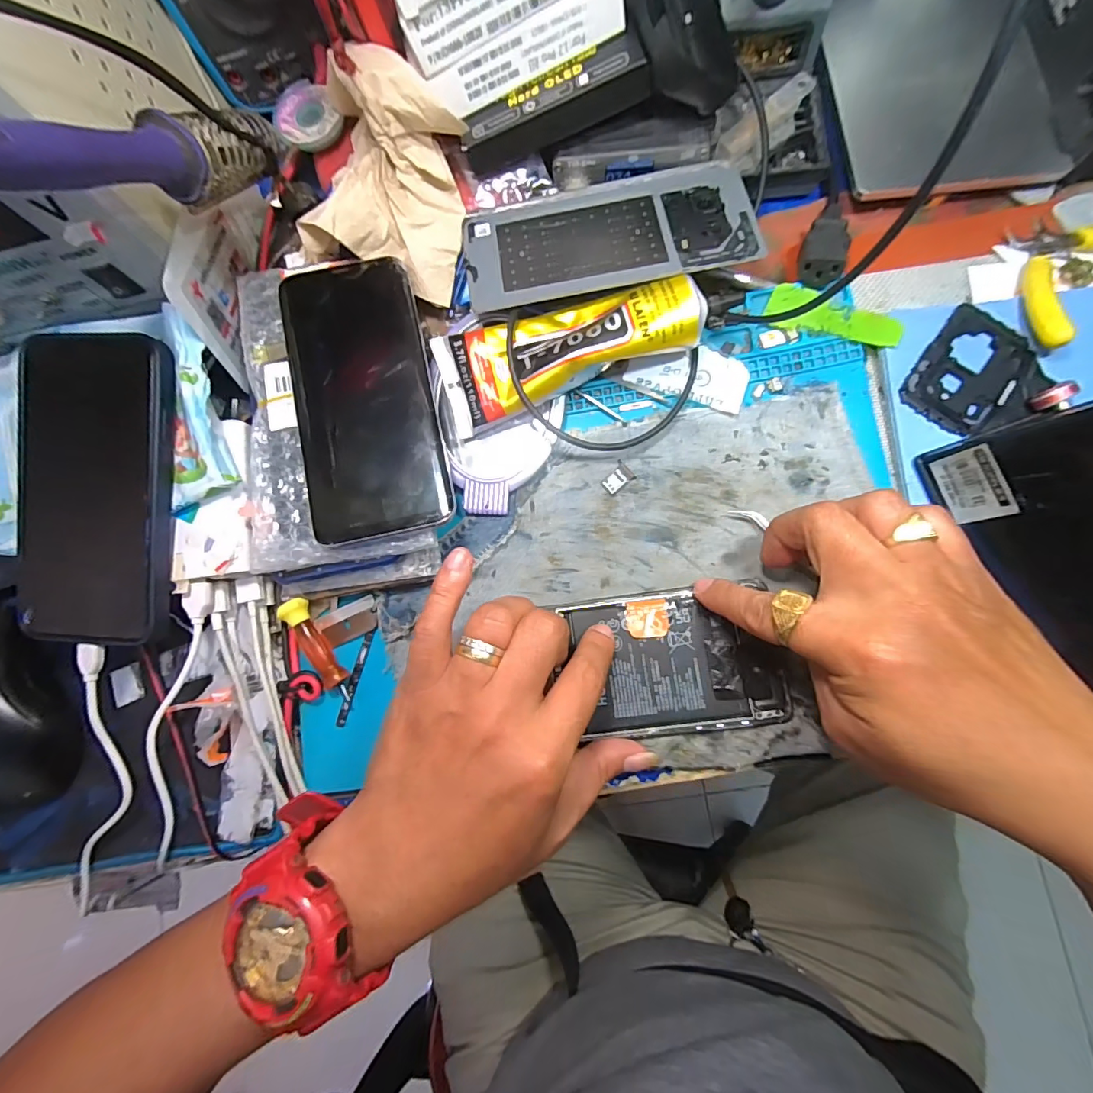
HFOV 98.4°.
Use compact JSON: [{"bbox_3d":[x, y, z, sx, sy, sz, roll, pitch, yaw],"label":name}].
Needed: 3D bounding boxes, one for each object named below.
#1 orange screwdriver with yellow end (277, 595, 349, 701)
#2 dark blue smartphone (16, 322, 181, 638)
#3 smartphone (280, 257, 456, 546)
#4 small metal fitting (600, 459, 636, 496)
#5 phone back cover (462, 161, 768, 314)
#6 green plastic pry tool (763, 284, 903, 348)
[{"bbox_3d":[-0.129,0.058,0.266,0.014,0.016,0.061,-28,84,1],"label":"orange screwdriver with yellow end"},{"bbox_3d":[-0.239,-0.029,0.249,0.081,0.014,0.159,5,94,6],"label":"dark blue smartphone"},{"bbox_3d":[-0.098,-0.082,0.247,0.071,0.009,0.157,-14,81,2],"label":"smartphone"},{"bbox_3d":[0.041,-0.039,0.271,0.013,0.004,0.018,44,89,6],"label":"small metal fitting"},{"bbox_3d":[0.034,-0.174,0.263,0.157,0.004,0.074,-8,73,4],"label":"phone back cover"},{"bbox_3d":[0.162,-0.130,0.265,0.071,0.007,0.022,17,87,5],"label":"green plastic pry tool"}]

